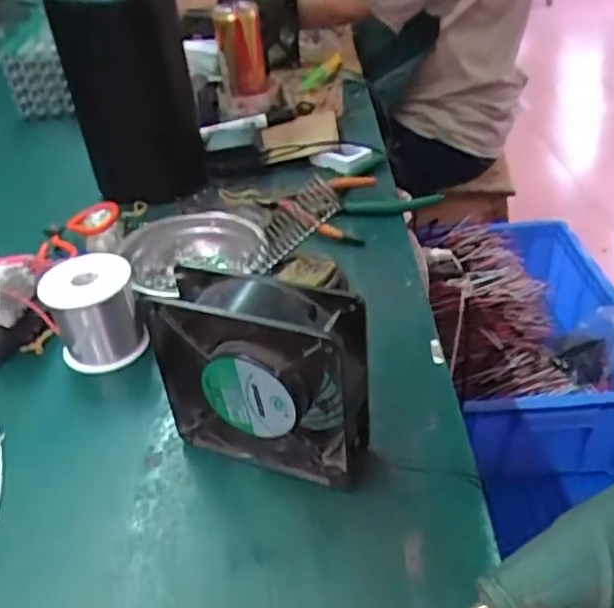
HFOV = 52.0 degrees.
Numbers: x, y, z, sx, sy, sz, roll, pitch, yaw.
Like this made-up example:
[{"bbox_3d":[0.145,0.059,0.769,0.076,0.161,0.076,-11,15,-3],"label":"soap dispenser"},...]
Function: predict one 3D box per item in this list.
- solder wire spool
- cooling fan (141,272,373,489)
[{"bbox_3d":[-0.162,0.007,0.483,0.063,0.071,0.063,-3,35,2],"label":"solder wire spool"},{"bbox_3d":[-0.025,0.042,0.373,0.121,0.123,0.044,11,38,22],"label":"cooling fan"}]

